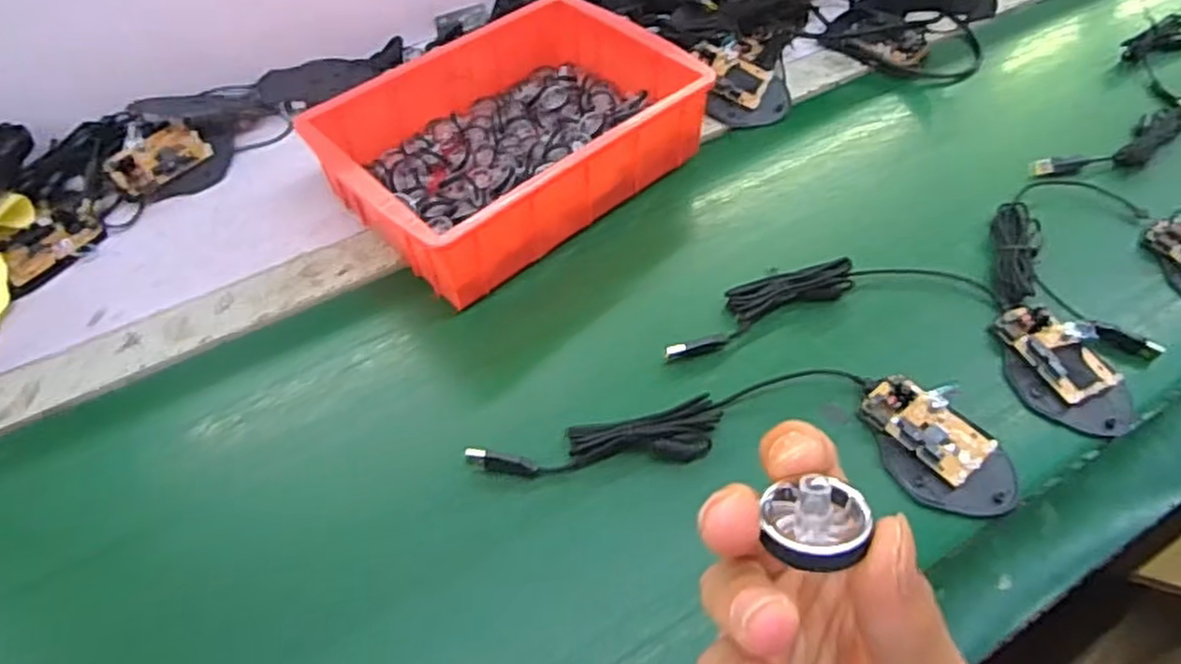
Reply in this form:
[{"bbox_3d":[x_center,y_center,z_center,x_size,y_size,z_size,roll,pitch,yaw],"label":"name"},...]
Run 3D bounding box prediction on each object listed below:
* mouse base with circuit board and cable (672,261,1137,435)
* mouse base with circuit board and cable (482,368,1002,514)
[{"bbox_3d":[0.225,-0.007,0.545,0.309,0.029,0.125,10,54,9],"label":"mouse base with circuit board and cable"},{"bbox_3d":[0.102,0.062,0.499,0.344,0.030,0.098,3,53,4],"label":"mouse base with circuit board and cable"}]

